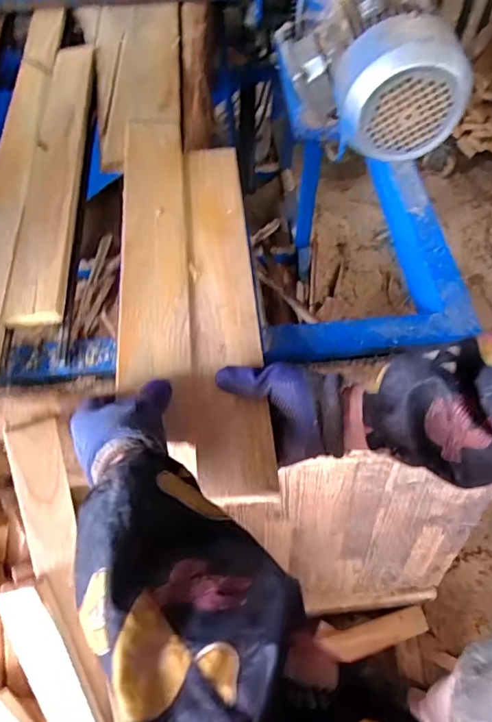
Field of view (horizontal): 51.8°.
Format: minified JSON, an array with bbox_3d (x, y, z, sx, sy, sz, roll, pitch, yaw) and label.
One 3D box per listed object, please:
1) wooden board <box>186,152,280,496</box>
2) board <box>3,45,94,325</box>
[{"bbox_3d":[-0.025,-0.076,0.563,0.070,0.020,0.464,-5,58,-1],"label":"wooden board"},{"bbox_3d":[-0.254,-0.279,0.677,0.064,0.037,0.539,-5,58,-1],"label":"board"}]

